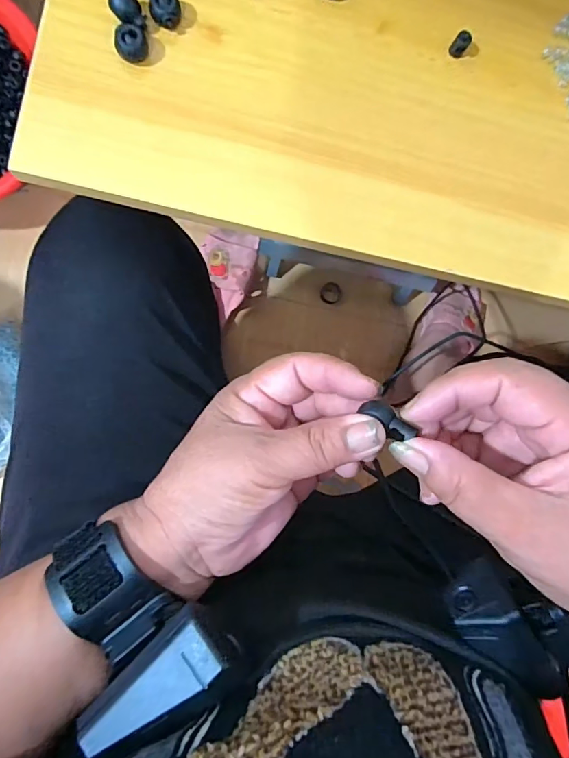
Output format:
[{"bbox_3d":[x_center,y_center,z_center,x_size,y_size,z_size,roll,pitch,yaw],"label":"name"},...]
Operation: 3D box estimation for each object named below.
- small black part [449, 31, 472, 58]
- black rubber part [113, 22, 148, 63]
[{"bbox_3d":[0.108,-0.206,0.285,0.010,0.012,0.008,37,83,-5],"label":"small black part"},{"bbox_3d":[-0.085,-0.188,0.259,0.017,0.011,0.017,-4,88,-9],"label":"black rubber part"}]

